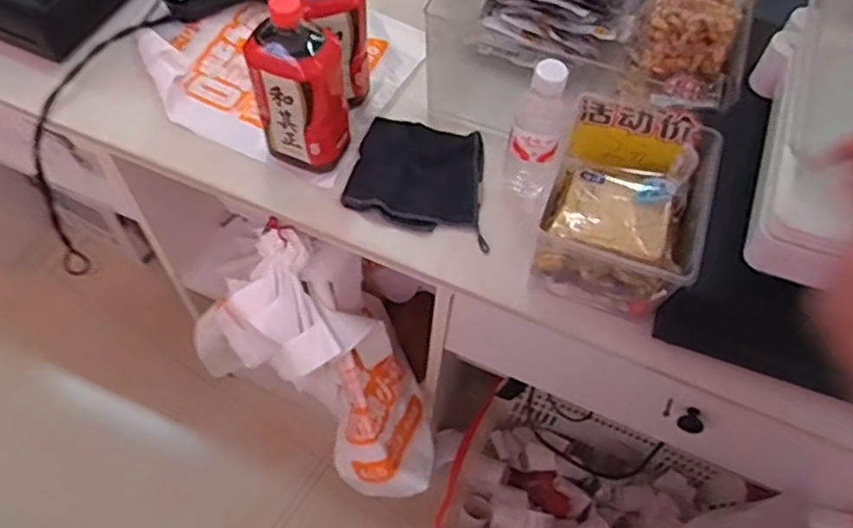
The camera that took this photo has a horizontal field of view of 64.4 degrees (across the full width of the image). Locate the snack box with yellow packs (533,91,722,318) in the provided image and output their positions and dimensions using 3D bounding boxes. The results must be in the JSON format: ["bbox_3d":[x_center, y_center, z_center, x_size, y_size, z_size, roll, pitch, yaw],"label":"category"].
[{"bbox_3d":[0.198,-0.063,0.708,0.165,0.107,0.204,18,59,11],"label":"snack box with yellow packs"}]

